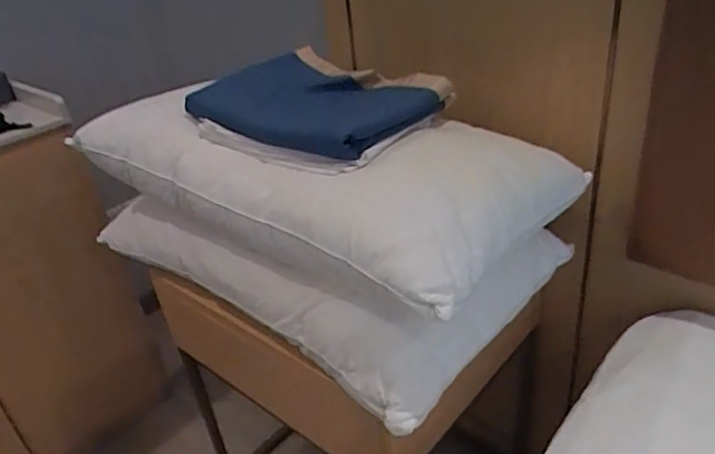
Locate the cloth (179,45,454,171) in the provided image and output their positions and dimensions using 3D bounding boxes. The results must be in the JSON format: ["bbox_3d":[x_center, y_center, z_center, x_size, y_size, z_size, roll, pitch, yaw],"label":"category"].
[{"bbox_3d":[-0.065,-0.184,0.854,0.324,0.072,0.245,15,37,32],"label":"cloth"}]

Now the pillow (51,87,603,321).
[{"bbox_3d":[-0.067,-0.108,0.858,0.671,0.136,0.360,17,39,34],"label":"pillow"}]

